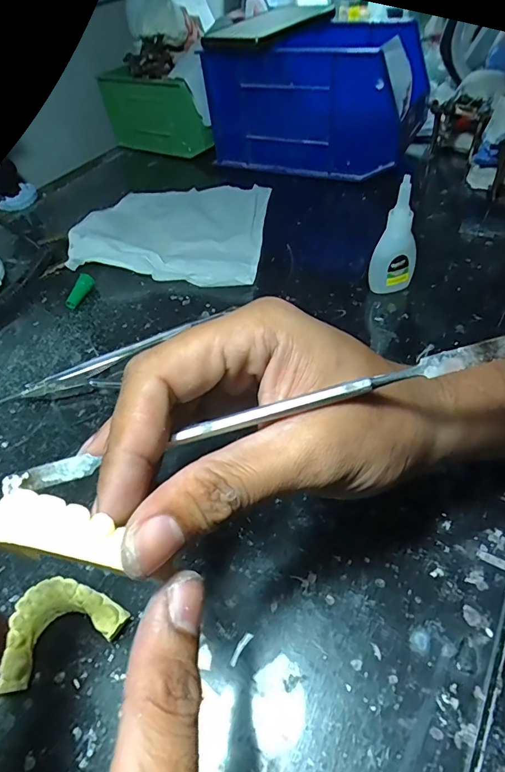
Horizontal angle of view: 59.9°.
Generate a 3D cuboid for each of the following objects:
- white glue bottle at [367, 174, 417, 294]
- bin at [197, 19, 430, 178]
[{"bbox_3d":[0.105,-0.104,0.320,0.031,0.085,0.016,14,52,18],"label":"white glue bottle"},{"bbox_3d":[0.075,-0.322,0.493,0.211,0.119,0.135,19,53,21],"label":"bin"}]

